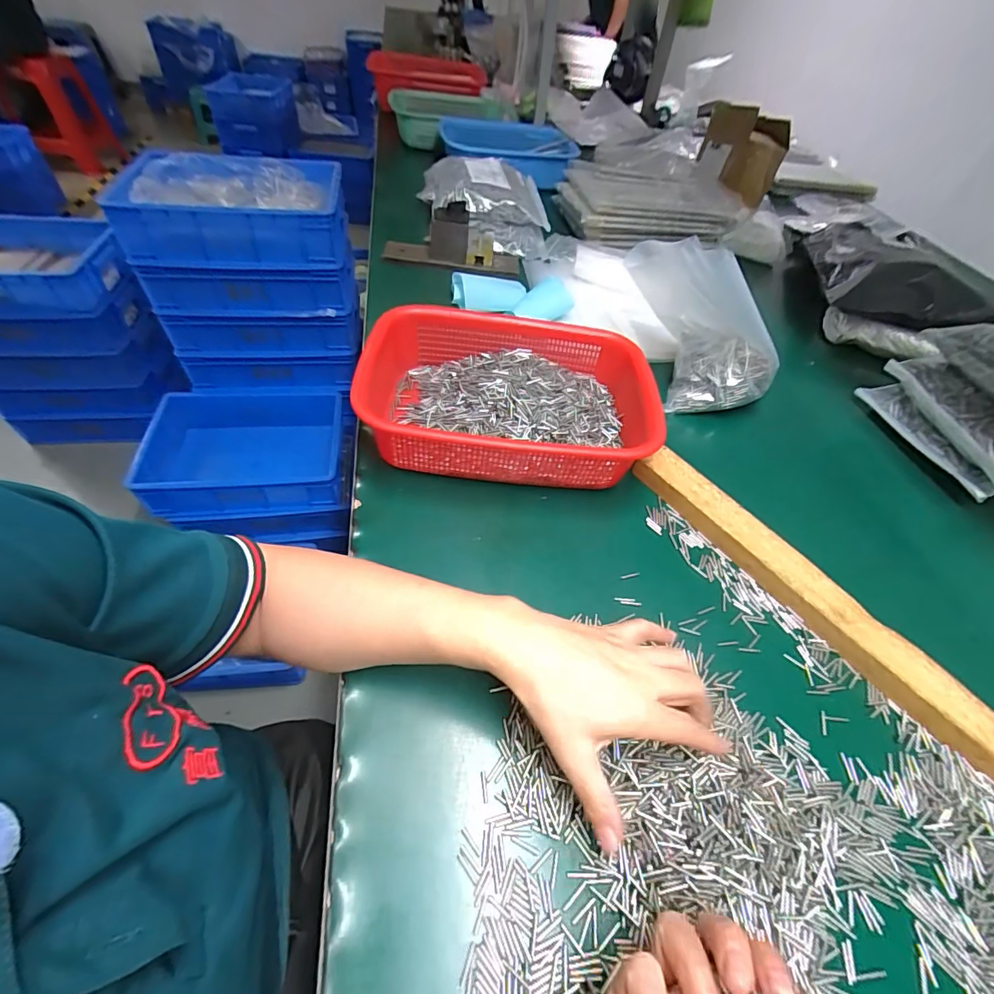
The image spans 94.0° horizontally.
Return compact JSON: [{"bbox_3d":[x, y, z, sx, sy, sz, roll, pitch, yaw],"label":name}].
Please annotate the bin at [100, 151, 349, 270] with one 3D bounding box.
[{"bbox_3d":[-0.527,-0.599,0.965,0.394,0.116,0.278,-7,52,-11],"label":"bin"}]

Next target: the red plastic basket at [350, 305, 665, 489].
[{"bbox_3d":[0.011,-0.107,0.490,0.288,0.077,0.211,3,51,-2],"label":"red plastic basket"}]

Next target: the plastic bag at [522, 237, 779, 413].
[{"bbox_3d":[0.193,-0.292,0.653,0.121,0.170,0.429,-13,41,-15],"label":"plastic bag"}]

